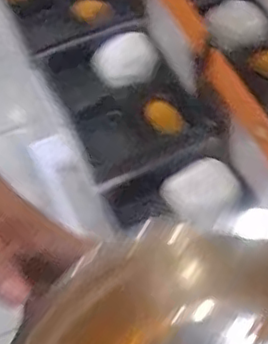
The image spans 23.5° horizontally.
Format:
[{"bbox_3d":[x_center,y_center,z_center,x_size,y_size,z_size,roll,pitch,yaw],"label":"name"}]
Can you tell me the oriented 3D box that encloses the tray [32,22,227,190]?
[{"bbox_3d":[-0.013,-0.110,0.910,0.191,0.025,0.239,-31,67,10],"label":"tray"}]

